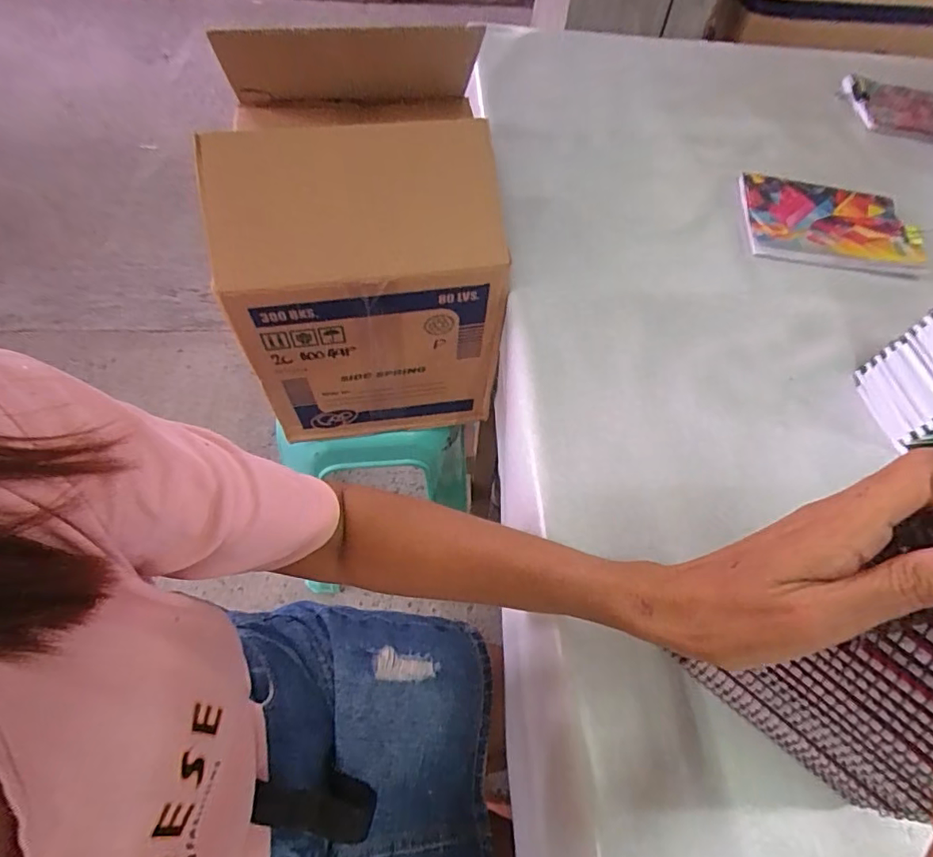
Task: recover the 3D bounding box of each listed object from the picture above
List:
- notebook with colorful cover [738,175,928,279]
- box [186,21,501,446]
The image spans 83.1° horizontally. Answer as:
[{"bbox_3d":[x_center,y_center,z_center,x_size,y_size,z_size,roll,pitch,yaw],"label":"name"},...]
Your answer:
[{"bbox_3d":[0.444,-0.254,0.645,0.202,0.012,0.144,9,62,1],"label":"notebook with colorful cover"},{"bbox_3d":[-0.119,-0.211,0.642,0.278,0.358,0.283,-6,60,-9],"label":"box"}]

